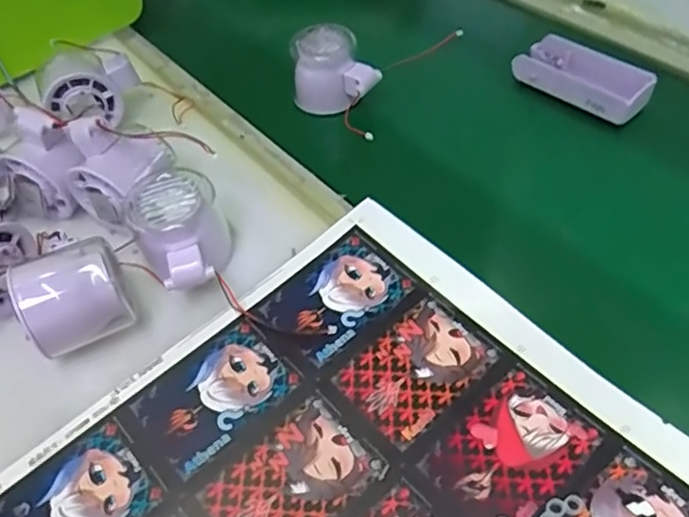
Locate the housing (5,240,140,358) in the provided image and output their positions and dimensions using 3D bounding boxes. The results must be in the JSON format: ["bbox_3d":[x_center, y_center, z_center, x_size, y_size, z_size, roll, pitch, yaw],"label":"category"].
[{"bbox_3d":[-0.159,0.024,0.363,0.061,0.049,0.051,-32,54,-20],"label":"housing"}]

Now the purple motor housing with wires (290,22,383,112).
[{"bbox_3d":[-0.011,-0.164,0.526,0.068,0.052,0.059,-11,49,-3],"label":"purple motor housing with wires"}]

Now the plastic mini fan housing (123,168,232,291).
[{"bbox_3d":[-0.101,-0.015,0.386,0.056,0.053,0.072,-22,51,-13],"label":"plastic mini fan housing"}]

